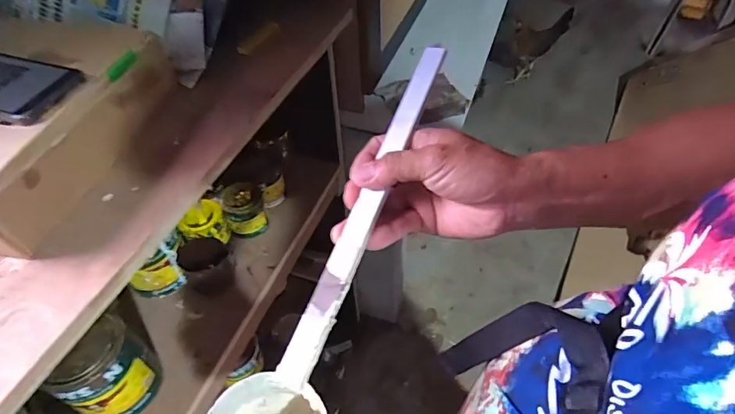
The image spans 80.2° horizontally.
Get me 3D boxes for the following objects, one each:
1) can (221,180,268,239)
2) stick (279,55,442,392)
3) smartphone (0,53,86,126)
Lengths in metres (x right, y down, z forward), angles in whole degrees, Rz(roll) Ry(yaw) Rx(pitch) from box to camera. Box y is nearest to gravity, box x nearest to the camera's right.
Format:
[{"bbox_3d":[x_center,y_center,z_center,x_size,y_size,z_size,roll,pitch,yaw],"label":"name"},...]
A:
[{"bbox_3d":[-0.221,0.007,0.789,0.070,0.069,0.077,-1,46,1],"label":"can"},{"bbox_3d":[0.004,-0.010,0.338,0.022,0.007,0.293,17,70,17],"label":"stick"},{"bbox_3d":[-0.362,-0.122,0.426,0.158,0.016,0.076,13,47,14],"label":"smartphone"}]

